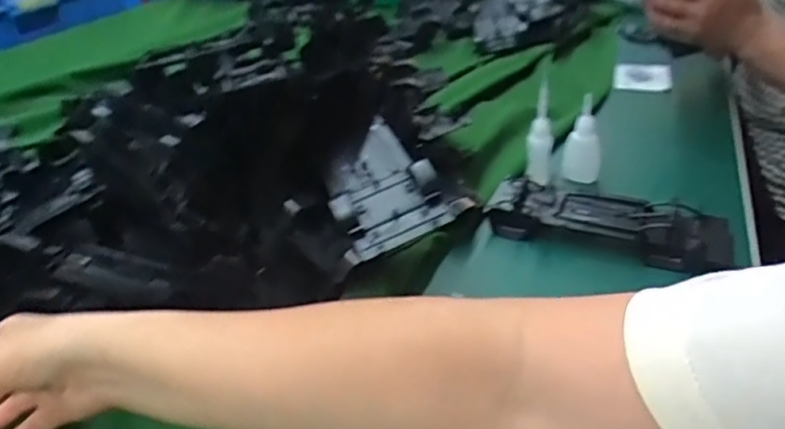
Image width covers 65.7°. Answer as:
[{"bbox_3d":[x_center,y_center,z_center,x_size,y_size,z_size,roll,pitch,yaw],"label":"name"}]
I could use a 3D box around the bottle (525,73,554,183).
[{"bbox_3d":[0.147,-0.080,0.602,0.024,0.091,0.040,6,32,15],"label":"bottle"}]

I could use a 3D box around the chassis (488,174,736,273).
[{"bbox_3d":[0.186,0.004,0.534,0.195,0.030,0.078,12,34,23],"label":"chassis"}]

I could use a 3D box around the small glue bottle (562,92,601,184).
[{"bbox_3d":[0.191,-0.071,0.607,0.036,0.088,0.032,6,32,15],"label":"small glue bottle"}]

